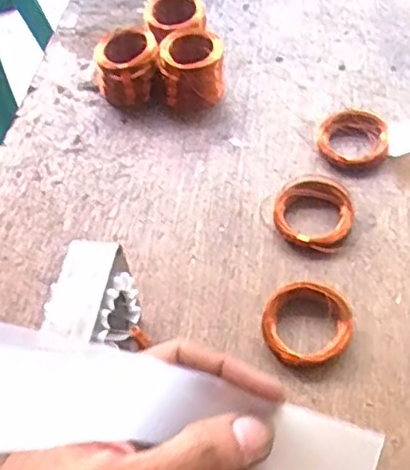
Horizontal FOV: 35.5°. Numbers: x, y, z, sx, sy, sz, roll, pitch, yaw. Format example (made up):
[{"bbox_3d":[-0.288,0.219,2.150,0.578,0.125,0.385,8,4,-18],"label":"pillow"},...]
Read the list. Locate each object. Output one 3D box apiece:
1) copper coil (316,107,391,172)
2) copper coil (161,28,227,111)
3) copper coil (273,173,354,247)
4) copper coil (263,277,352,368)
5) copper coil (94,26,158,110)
[{"bbox_3d":[0.106,-0.068,0.457,0.050,0.019,0.044,7,52,12],"label":"copper coil"},{"bbox_3d":[-0.009,-0.130,0.509,0.047,0.040,0.058,-5,51,2],"label":"copper coil"},{"bbox_3d":[0.071,-0.017,0.422,0.050,0.012,0.058,-2,51,5],"label":"copper coil"},{"bbox_3d":[0.060,0.052,0.370,0.050,0.019,0.049,-3,51,4],"label":"copper coil"},{"bbox_3d":[-0.062,-0.135,0.514,0.050,0.043,0.050,-18,51,-9],"label":"copper coil"}]

